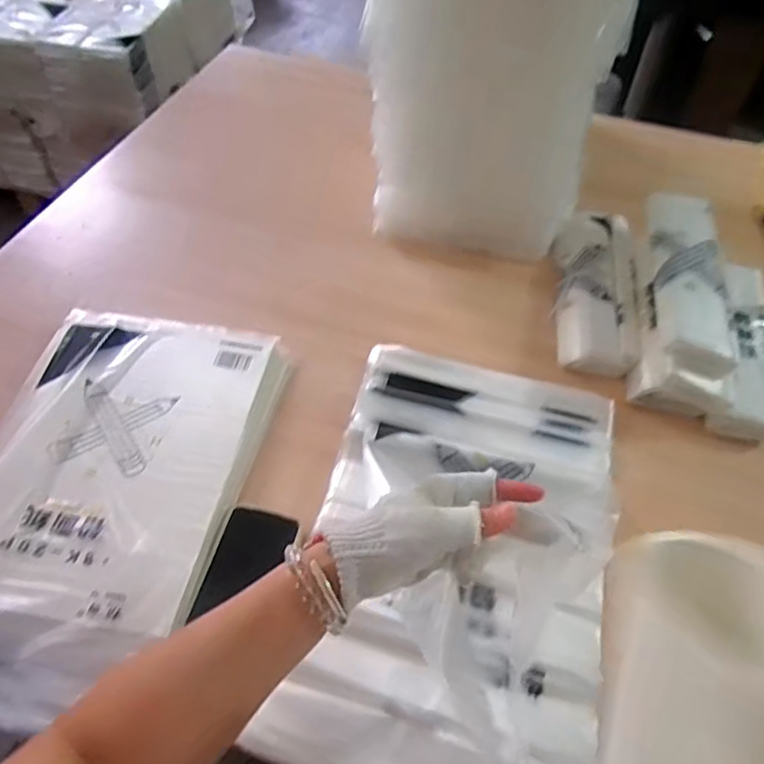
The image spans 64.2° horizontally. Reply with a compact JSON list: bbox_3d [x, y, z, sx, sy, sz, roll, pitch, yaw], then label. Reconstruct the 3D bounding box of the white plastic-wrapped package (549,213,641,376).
[{"bbox_3d":[0.304,-0.134,0.868,0.106,0.040,0.289,8,53,3],"label":"white plastic-wrapped package"}]

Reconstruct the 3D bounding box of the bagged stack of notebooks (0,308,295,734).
[{"bbox_3d":[-0.304,0.107,0.656,0.308,0.039,0.470,9,53,3],"label":"bagged stack of notebooks"}]

